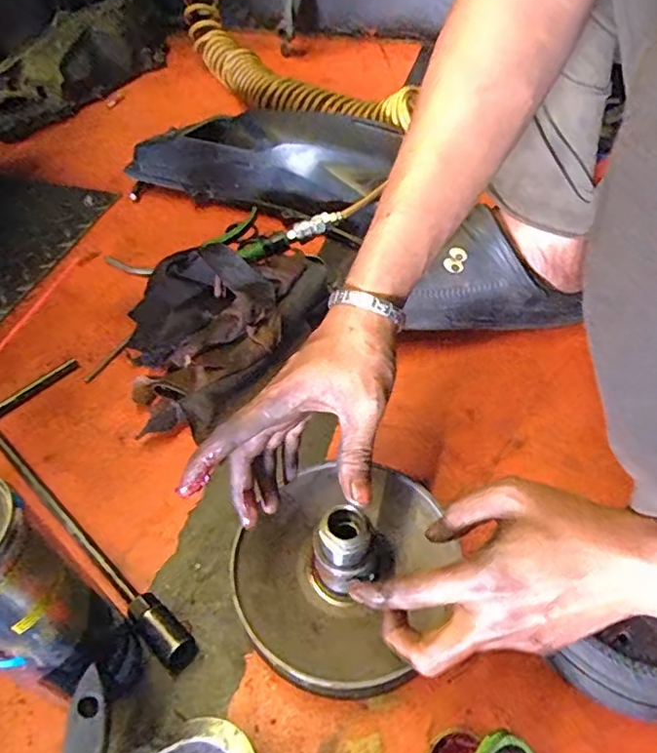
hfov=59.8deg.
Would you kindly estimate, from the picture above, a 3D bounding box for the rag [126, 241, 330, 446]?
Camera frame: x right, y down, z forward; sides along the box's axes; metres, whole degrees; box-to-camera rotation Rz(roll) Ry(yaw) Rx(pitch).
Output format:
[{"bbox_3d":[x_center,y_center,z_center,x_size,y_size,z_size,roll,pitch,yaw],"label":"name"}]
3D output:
[{"bbox_3d":[-0.126,-0.060,0.581,0.184,0.051,0.242,31,57,25],"label":"rag"}]

